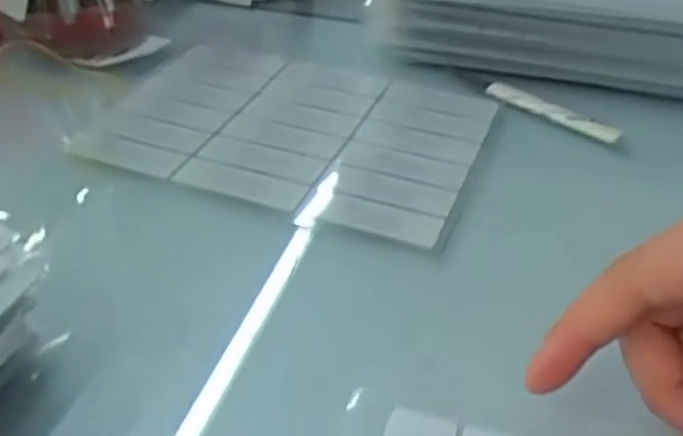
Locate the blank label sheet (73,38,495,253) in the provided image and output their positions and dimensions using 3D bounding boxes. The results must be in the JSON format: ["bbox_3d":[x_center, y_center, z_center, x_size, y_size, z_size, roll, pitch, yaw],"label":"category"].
[{"bbox_3d":[-0.025,-0.051,0.373,0.185,0.004,0.137,15,39,16],"label":"blank label sheet"}]

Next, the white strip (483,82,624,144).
[{"bbox_3d":[0.108,-0.055,0.381,0.075,0.007,0.004,30,13,31],"label":"white strip"}]

